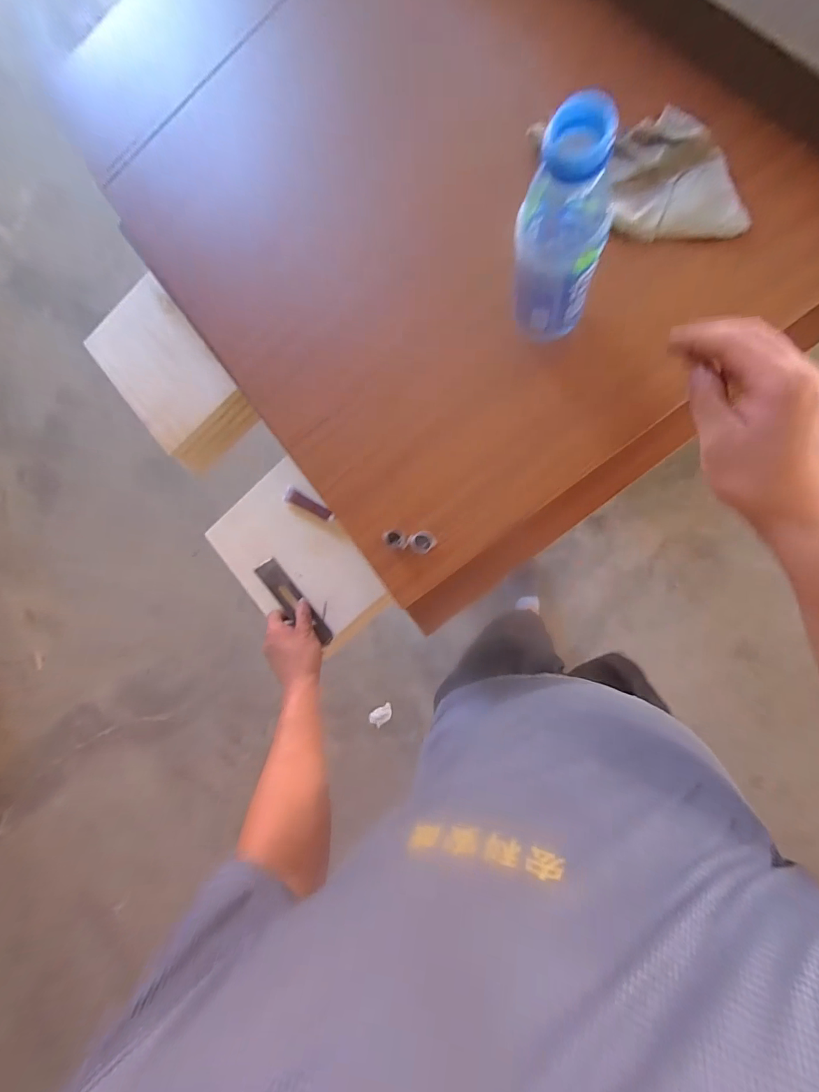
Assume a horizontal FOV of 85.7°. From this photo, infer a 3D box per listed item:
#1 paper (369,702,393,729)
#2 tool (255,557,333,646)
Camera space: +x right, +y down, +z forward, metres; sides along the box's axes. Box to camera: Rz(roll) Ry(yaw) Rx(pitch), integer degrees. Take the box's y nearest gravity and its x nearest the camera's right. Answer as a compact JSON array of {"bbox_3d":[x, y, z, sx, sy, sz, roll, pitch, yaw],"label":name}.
[{"bbox_3d":[-0.093,0.564,1.478,0.087,0.013,0.057,-42,83,7],"label":"paper"},{"bbox_3d":[-0.178,0.087,0.674,0.036,0.016,0.161,-33,75,-28],"label":"tool"}]

